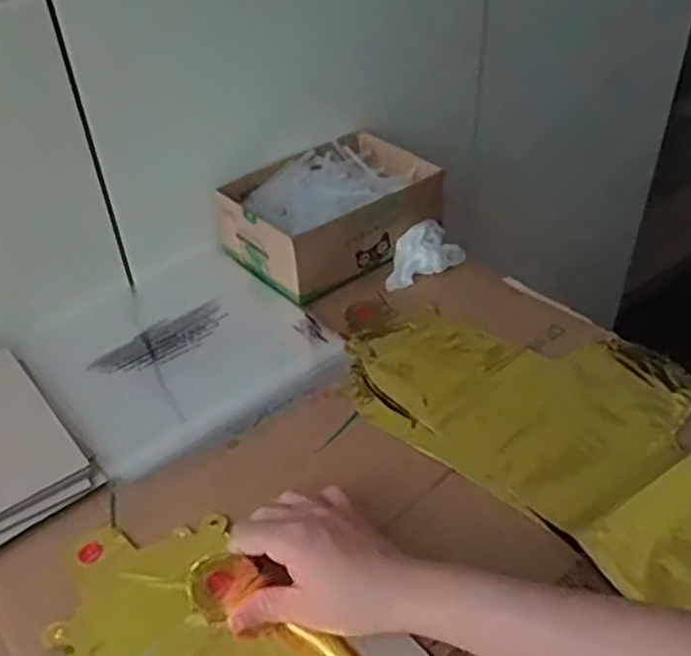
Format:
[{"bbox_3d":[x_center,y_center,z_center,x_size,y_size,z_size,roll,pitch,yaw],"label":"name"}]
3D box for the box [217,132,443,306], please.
[{"bbox_3d":[-0.014,-0.115,0.720,0.184,0.064,0.138,-33,49,-30],"label":"box"}]

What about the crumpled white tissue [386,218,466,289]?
[{"bbox_3d":[0.070,-0.071,0.686,0.080,0.032,0.049,-22,45,-21],"label":"crumpled white tissue"}]

